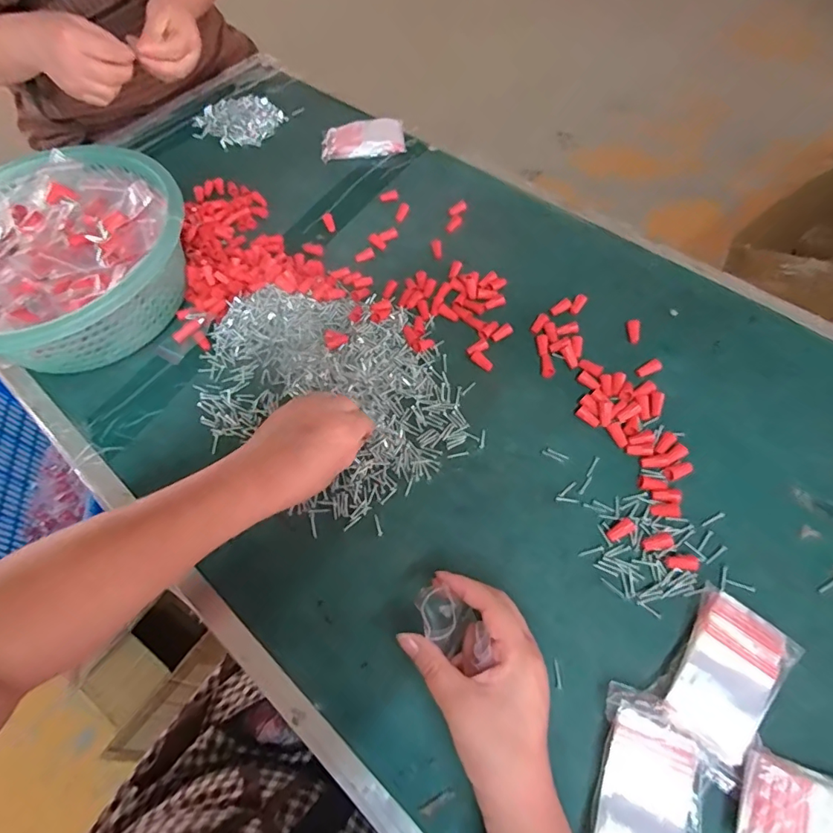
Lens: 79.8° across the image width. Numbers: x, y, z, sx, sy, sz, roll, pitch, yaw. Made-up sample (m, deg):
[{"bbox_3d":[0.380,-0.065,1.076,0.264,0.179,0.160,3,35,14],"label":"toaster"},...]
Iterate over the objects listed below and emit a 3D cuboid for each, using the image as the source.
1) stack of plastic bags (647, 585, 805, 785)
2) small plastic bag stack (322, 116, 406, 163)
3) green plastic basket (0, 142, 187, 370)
[{"bbox_3d":[0.218,0.179,0.348,0.065,0.022,0.105,38,69,22],"label":"stack of plastic bags"},{"bbox_3d":[-0.074,-0.388,0.696,0.113,0.022,0.060,-6,60,1],"label":"small plastic bag stack"},{"bbox_3d":[-0.372,-0.161,0.538,0.254,0.103,0.264,-38,64,-17],"label":"green plastic basket"}]

